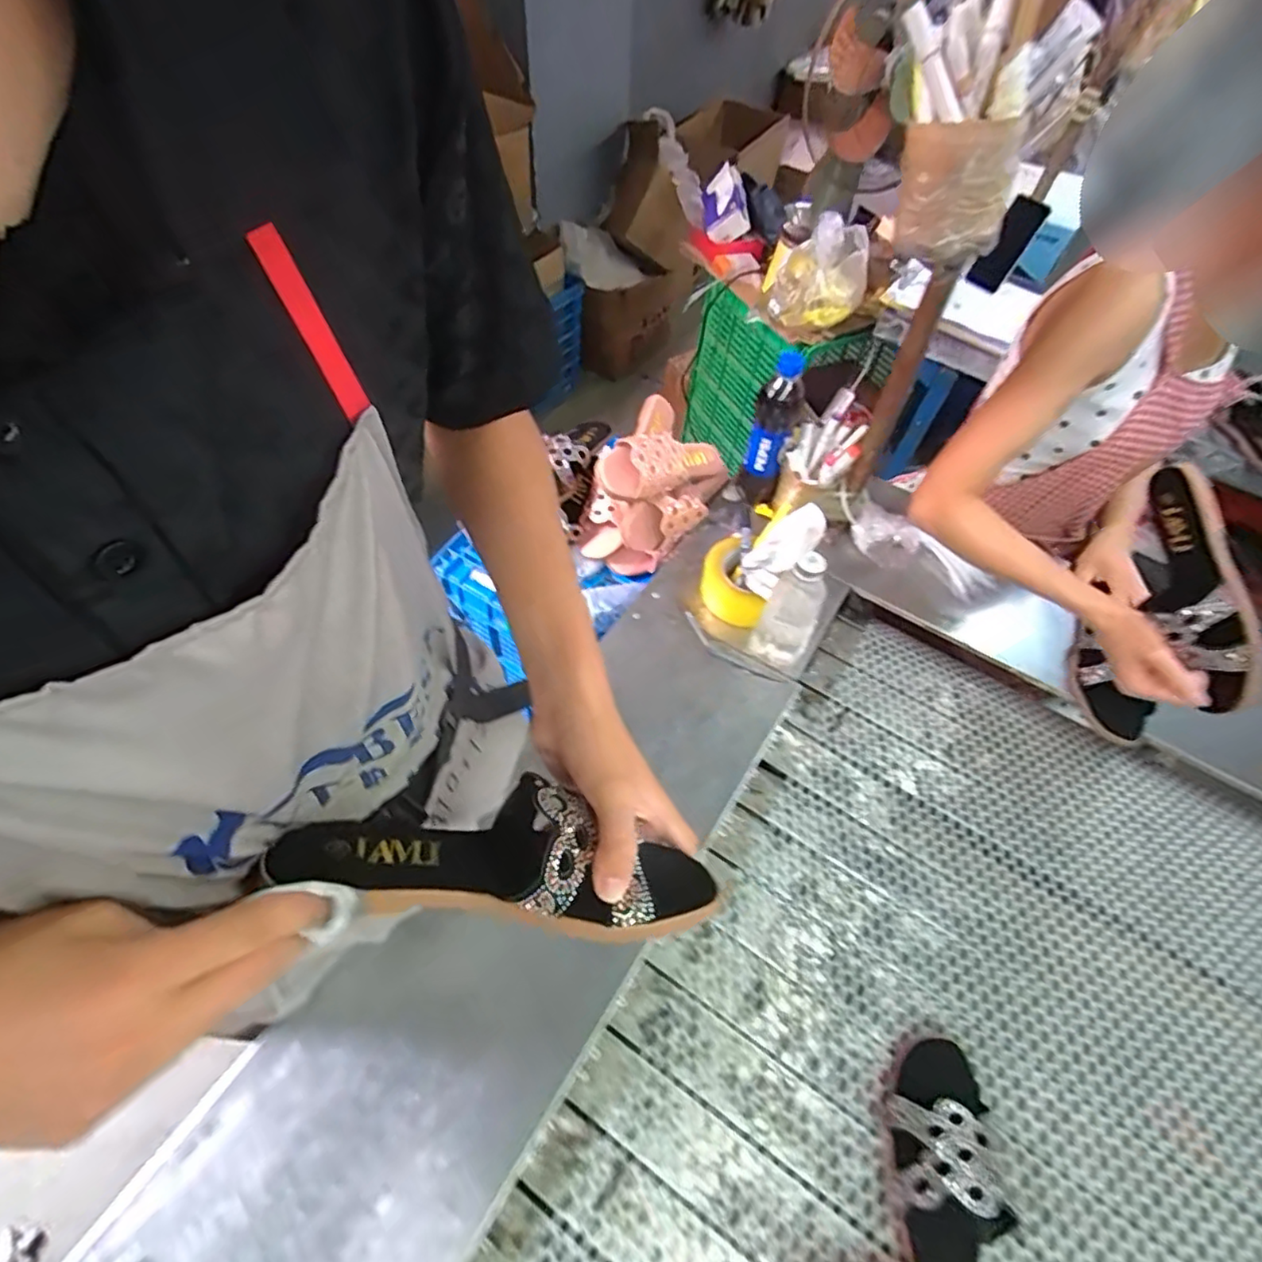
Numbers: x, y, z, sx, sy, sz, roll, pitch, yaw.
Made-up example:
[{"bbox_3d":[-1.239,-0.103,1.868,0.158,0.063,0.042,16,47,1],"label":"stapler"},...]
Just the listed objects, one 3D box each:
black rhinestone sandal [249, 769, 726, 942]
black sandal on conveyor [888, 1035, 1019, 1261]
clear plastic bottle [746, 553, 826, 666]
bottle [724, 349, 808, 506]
[{"bbox_3d":[-0.071,0.121,0.361,0.239,0.065,0.107,13,12,-6],"label":"black rhinestone sandal"},{"bbox_3d":[0.258,0.471,0.494,0.078,0.067,0.238,11,56,2],"label":"black sandal on conveyor"},{"bbox_3d":[0.194,-0.032,0.731,0.063,0.165,0.065,28,58,13],"label":"clear plastic bottle"},{"bbox_3d":[0.193,-0.276,0.880,0.070,0.244,0.051,14,56,5],"label":"bottle"}]

